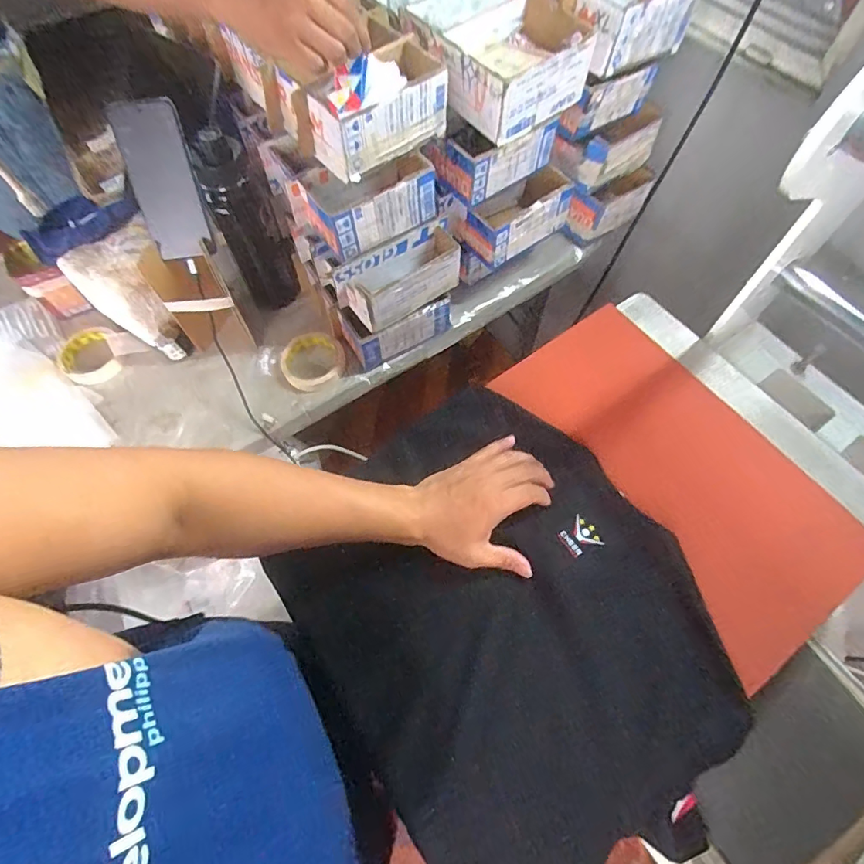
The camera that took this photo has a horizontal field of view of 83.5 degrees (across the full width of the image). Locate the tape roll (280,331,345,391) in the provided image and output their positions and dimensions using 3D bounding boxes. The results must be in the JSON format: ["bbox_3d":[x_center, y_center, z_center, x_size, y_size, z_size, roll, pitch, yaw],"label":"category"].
[{"bbox_3d":[-0.185,-0.112,0.753,0.096,0.017,0.101,0,68,-1],"label":"tape roll"}]

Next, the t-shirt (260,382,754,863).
[{"bbox_3d":[0.063,0.174,0.467,0.336,0.081,0.423,-32,72,-13],"label":"t-shirt"}]

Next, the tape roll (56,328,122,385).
[{"bbox_3d":[-0.544,-0.119,0.769,0.096,0.028,0.098,0,68,-1],"label":"tape roll"}]

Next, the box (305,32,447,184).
[{"bbox_3d":[-0.056,-0.389,0.574,0.182,0.082,0.088,-42,74,-16],"label":"box"}]

